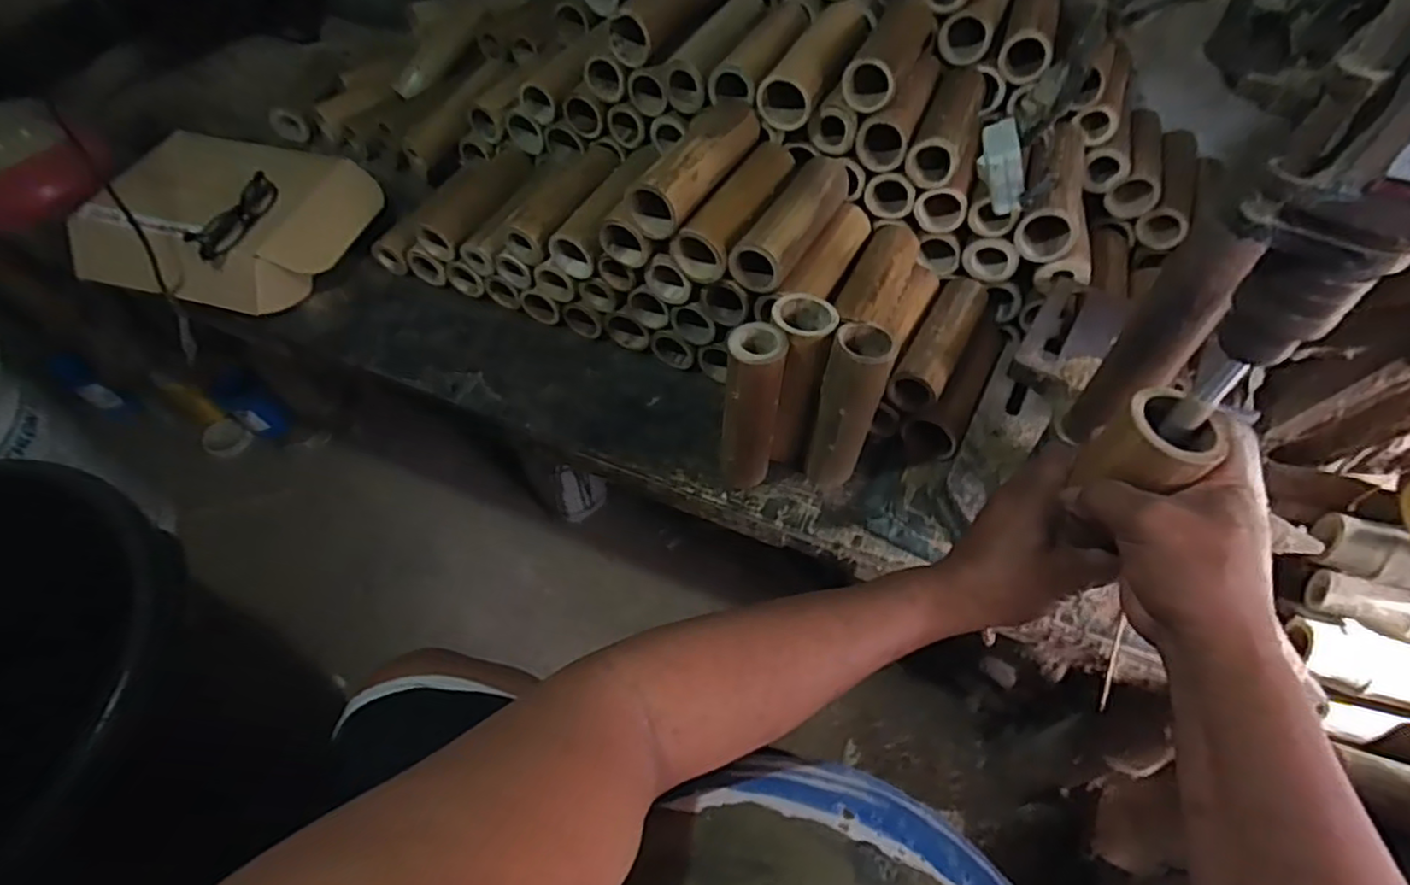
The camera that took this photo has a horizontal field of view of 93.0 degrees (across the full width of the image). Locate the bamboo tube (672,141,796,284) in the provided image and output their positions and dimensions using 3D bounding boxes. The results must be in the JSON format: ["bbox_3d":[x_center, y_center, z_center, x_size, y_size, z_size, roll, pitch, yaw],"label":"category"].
[{"bbox_3d":[0.038,-0.237,0.678,0.054,0.047,0.185,26,58,17],"label":"bamboo tube"}]

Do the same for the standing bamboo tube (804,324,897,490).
[{"bbox_3d":[0.130,-0.027,0.618,0.050,0.173,0.059,18,56,12],"label":"standing bamboo tube"}]

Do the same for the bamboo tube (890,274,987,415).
[{"bbox_3d":[0.248,-0.109,0.697,0.048,0.048,0.173,26,58,17],"label":"bamboo tube"}]

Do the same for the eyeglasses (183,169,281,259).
[{"bbox_3d":[-0.543,-0.265,0.782,0.030,0.033,0.123,9,55,6],"label":"eyeglasses"}]

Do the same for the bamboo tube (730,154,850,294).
[{"bbox_3d":[0.090,-0.222,0.661,0.051,0.045,0.182,25,58,16],"label":"bamboo tube"}]

